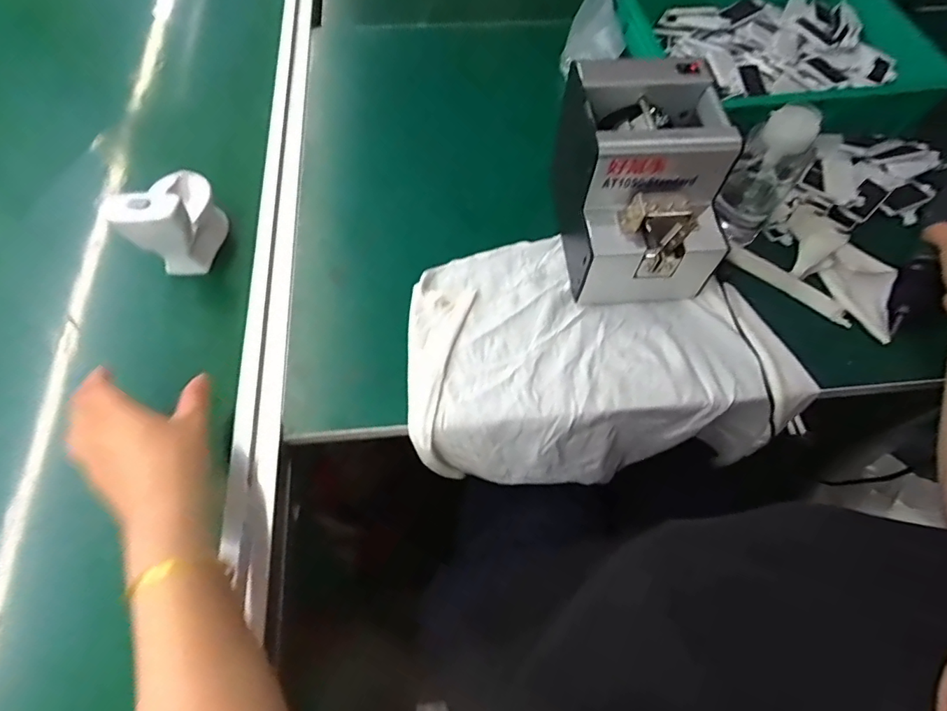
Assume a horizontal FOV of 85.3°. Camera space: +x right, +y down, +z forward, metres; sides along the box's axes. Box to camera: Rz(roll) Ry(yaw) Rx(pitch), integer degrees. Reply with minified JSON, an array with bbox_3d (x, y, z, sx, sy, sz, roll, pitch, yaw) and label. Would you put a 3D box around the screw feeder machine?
[{"bbox_3d":[0.161,-0.163,0.501,0.126,0.150,0.170,-4,62,-3],"label":"screw feeder machine"}]

